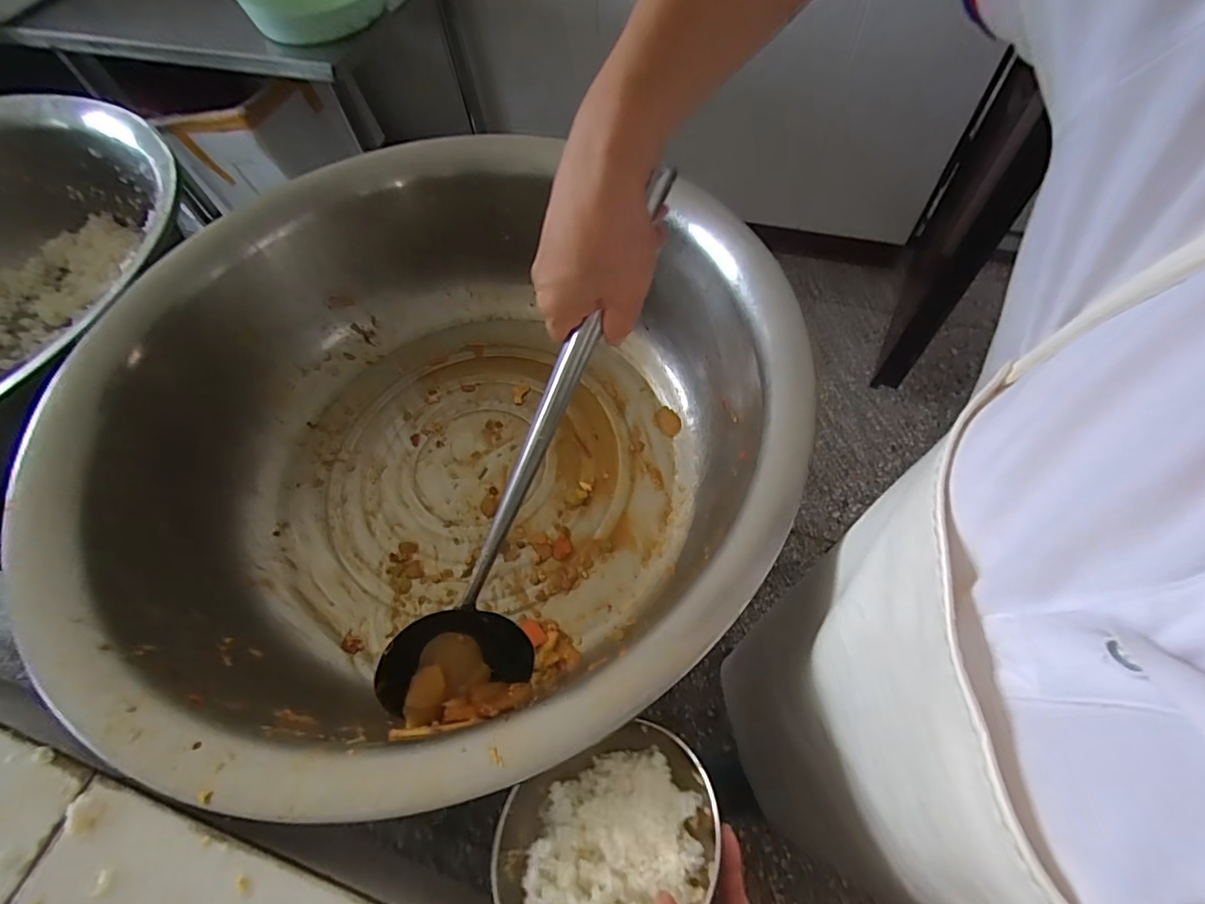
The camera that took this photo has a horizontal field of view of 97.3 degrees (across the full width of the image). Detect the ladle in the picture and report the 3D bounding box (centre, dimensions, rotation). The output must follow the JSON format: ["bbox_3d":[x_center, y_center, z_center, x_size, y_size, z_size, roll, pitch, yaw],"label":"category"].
[{"bbox_3d":[-0.067,0.035,0.382,0.099,0.457,0.090,35,28,22],"label":"ladle"}]

